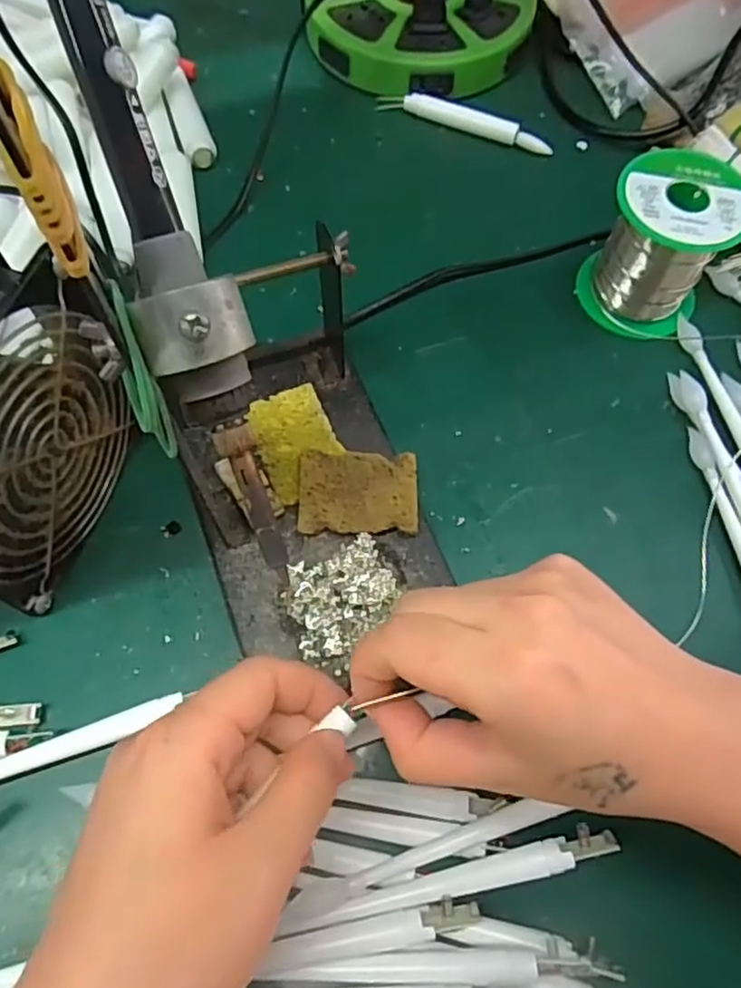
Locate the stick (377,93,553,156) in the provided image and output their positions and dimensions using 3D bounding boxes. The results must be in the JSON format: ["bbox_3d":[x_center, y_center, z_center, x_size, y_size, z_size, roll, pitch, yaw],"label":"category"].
[{"bbox_3d":[0.063,-0.246,0.427,0.117,0.012,0.009,21,67,7],"label":"stick"}]

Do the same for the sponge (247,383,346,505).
[{"bbox_3d":[-0.036,-0.026,0.320,0.038,0.006,0.057,-21,68,-11],"label":"sponge"}]

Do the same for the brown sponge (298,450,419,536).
[{"bbox_3d":[-0.006,0.000,0.307,0.055,0.013,0.039,2,66,-1],"label":"brown sponge"}]

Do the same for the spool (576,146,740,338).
[{"bbox_3d":[0.159,-0.135,0.353,0.064,0.074,0.062,1,66,-2],"label":"spool"}]

